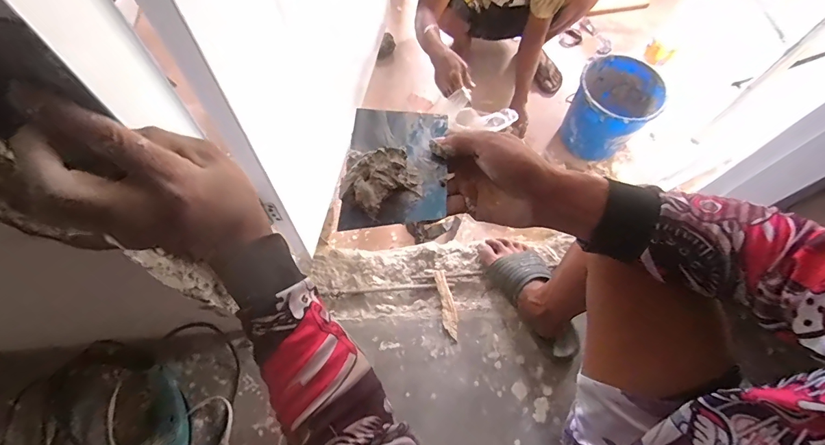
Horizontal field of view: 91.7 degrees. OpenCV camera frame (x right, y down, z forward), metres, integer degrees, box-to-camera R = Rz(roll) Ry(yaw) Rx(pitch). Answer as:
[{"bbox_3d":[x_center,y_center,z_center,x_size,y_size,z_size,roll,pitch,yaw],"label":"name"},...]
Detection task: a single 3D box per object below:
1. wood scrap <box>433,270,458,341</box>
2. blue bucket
[{"bbox_3d":[0.076,0.176,0.873,0.033,0.016,0.152,-8,66,-6],"label":"wood scrap"},{"bbox_3d":[0.655,-0.371,1.344,0.243,0.273,0.243,2,63,-5],"label":"blue bucket"}]

